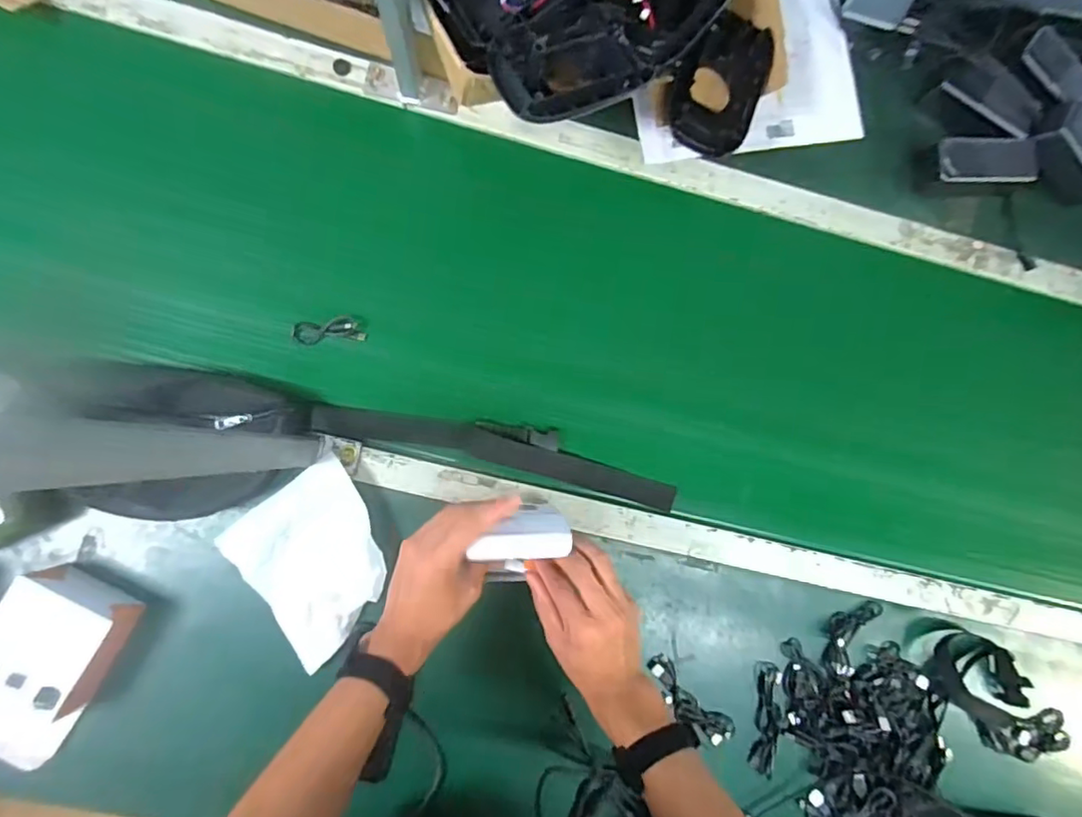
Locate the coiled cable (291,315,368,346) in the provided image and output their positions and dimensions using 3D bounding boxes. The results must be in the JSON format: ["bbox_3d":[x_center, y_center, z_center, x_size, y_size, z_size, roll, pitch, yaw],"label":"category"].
[{"bbox_3d":[-0.243,-0.090,0.665,0.082,0.017,0.028,-4,88,-7],"label":"coiled cable"}]

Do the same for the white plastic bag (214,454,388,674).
[{"bbox_3d":[-0.241,0.165,0.630,0.151,0.022,0.173,-37,92,-7],"label":"white plastic bag"}]

